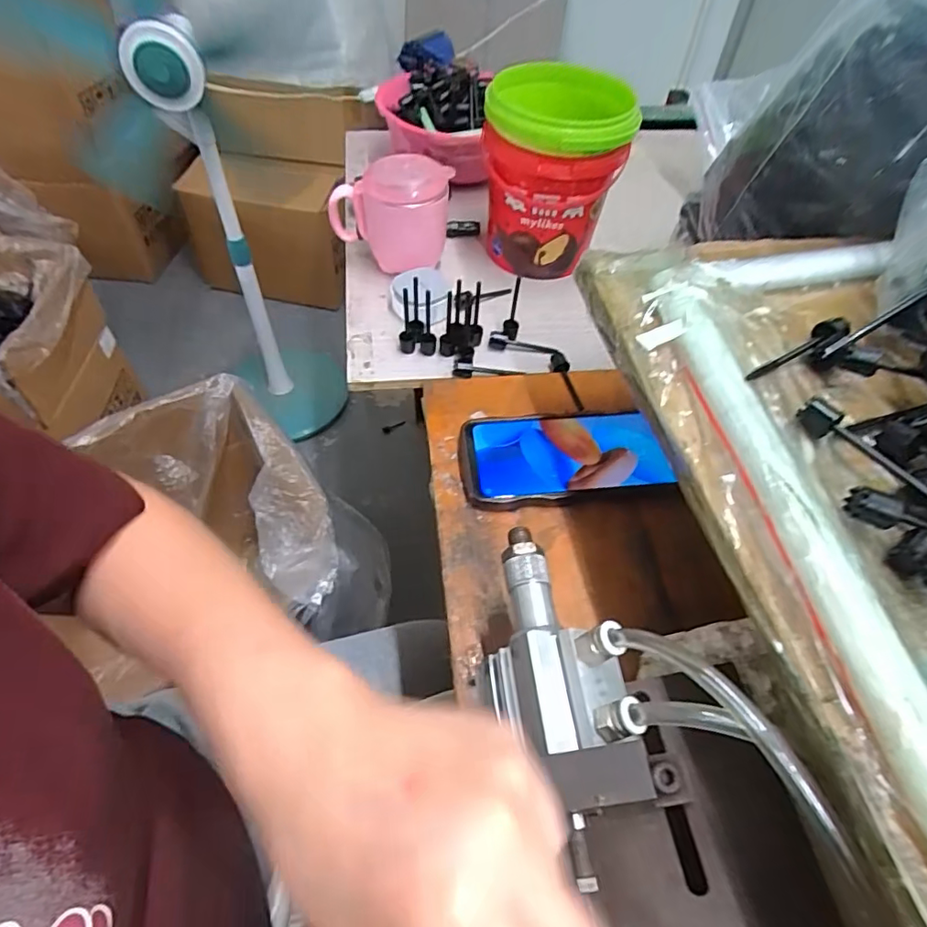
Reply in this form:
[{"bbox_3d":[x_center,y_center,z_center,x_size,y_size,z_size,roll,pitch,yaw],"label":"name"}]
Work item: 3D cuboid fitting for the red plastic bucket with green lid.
[{"bbox_3d":[0.080,-0.275,0.542,0.122,0.155,0.111,2,53,-2],"label":"red plastic bucket with green lid"}]

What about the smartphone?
[{"bbox_3d":[0.079,-0.007,0.426,0.156,0.014,0.076,-3,53,-6],"label":"smartphone"}]

